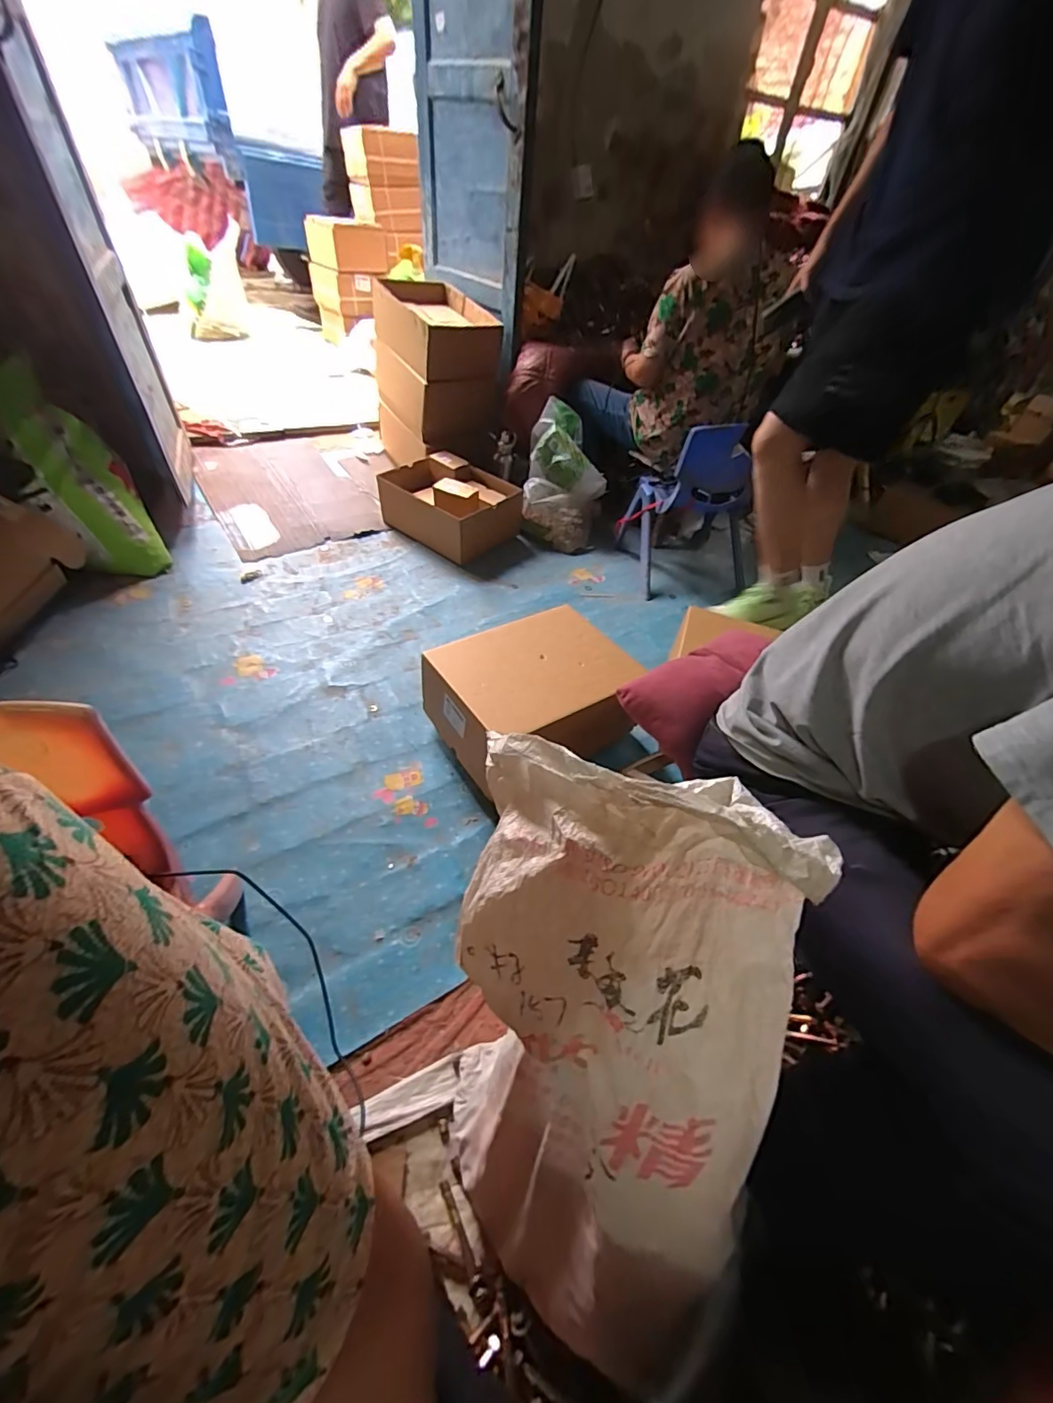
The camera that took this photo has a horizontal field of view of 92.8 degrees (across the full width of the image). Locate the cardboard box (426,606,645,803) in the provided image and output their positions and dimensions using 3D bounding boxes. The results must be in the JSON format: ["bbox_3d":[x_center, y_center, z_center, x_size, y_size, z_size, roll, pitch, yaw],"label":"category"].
[{"bbox_3d":[0.008,-0.002,1.079,0.379,0.201,0.295,-23,53,-26],"label":"cardboard box"}]

